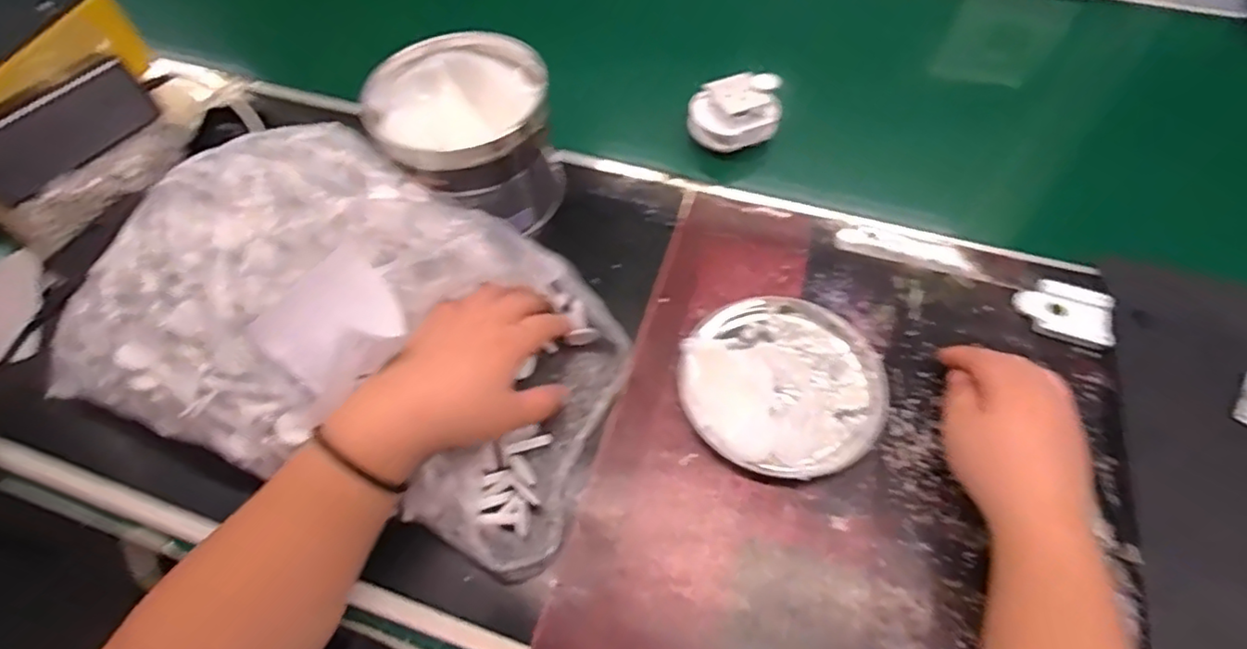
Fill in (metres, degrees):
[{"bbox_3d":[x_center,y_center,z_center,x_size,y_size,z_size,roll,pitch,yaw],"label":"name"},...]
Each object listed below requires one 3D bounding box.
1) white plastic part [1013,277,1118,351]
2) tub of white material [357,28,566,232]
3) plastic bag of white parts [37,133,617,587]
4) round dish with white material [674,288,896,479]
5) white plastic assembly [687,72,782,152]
[{"bbox_3d":[0.299,-0.011,0.423,0.057,0.008,0.046,18,60,12],"label":"white plastic part"},{"bbox_3d":[-0.116,-0.139,0.480,0.126,0.097,0.125,-1,57,1],"label":"tub of white material"},{"bbox_3d":[-0.162,-0.006,0.389,0.313,0.116,0.203,18,59,12],"label":"plastic bag of white parts"},{"bbox_3d":[0.103,0.036,0.408,0.126,0.018,0.127,-1,57,1],"label":"round dish with white material"},{"bbox_3d":[0.096,-0.181,0.537,0.075,0.040,0.050,-1,57,0],"label":"white plastic assembly"}]

